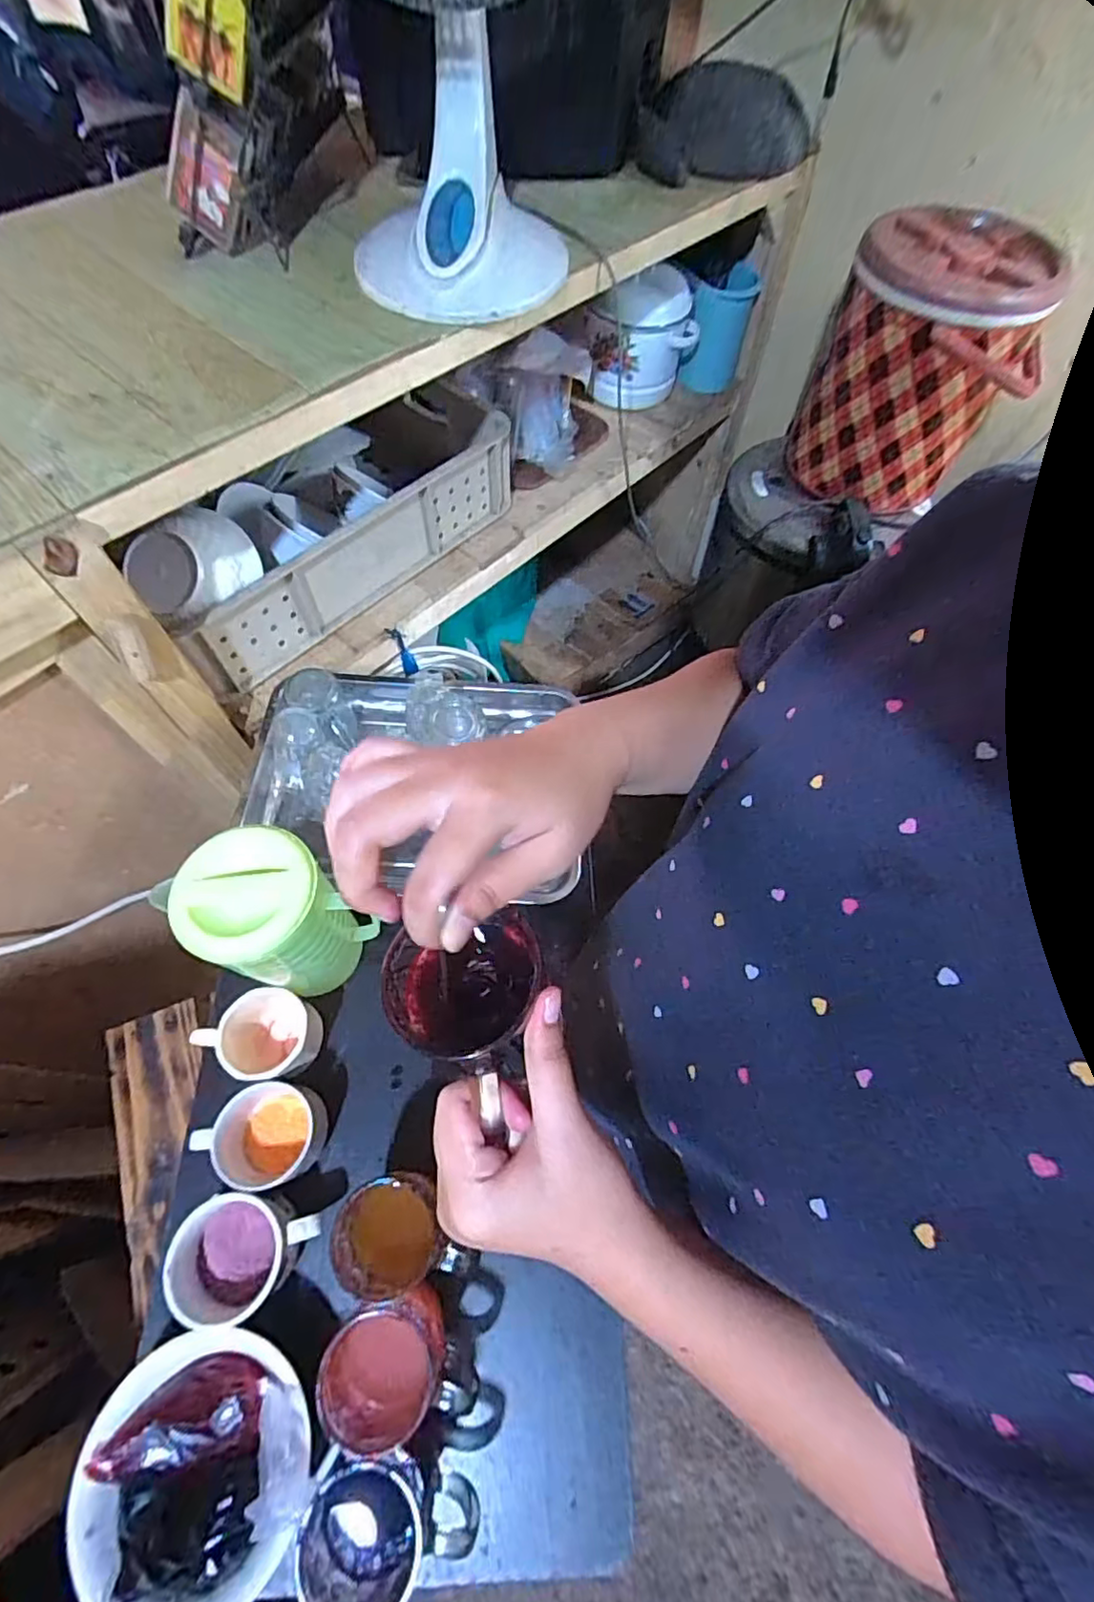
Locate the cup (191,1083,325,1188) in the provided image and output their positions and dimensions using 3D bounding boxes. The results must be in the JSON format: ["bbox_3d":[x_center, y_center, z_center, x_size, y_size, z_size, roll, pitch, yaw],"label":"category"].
[{"bbox_3d":[-0.250,0.292,0.531,0.098,0.060,0.078,-5,63,-6],"label":"cup"}]

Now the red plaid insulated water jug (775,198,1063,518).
[{"bbox_3d":[0.574,-0.684,0.956,0.277,0.295,0.277,24,64,8],"label":"red plaid insulated water jug"}]

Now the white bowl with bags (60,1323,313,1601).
[{"bbox_3d":[-0.245,0.469,0.423,0.151,0.064,0.154,23,64,8],"label":"white bowl with bags"}]

